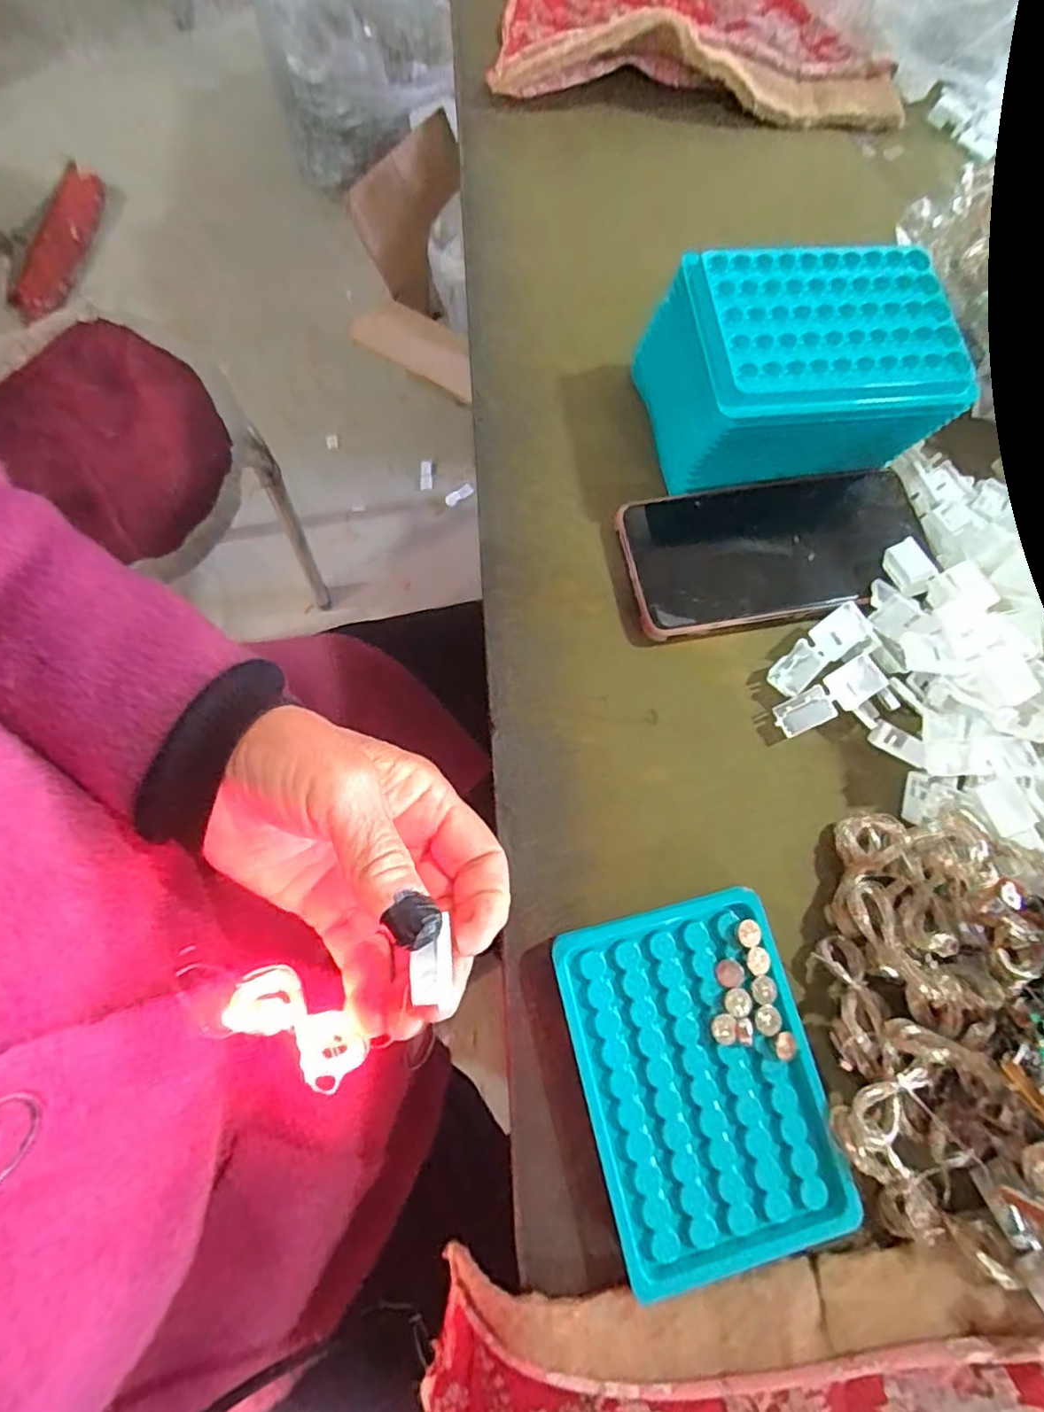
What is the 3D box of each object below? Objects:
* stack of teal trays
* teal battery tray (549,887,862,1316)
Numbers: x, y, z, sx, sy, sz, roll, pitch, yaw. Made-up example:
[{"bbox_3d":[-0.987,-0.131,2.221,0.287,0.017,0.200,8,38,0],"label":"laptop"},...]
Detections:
[{"bbox_3d":[0.139,-0.174,0.336,0.140,0.074,0.093,-7,73,-7],"label":"stack of teal trays"},{"bbox_3d":[0.073,0.152,0.265,0.094,0.015,0.130,-12,76,-8],"label":"teal battery tray"}]

